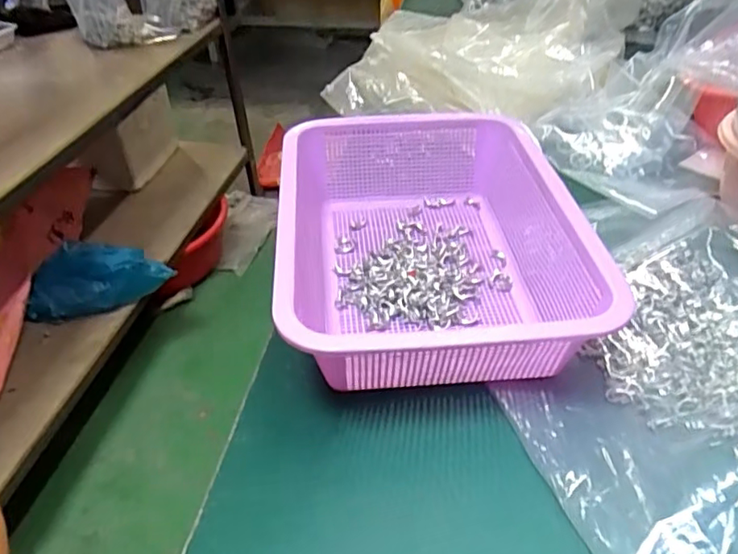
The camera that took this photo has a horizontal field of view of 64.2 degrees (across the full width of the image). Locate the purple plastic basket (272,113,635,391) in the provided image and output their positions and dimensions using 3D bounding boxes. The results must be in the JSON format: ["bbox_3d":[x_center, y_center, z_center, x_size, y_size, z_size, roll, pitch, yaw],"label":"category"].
[{"bbox_3d":[0.051,-0.028,0.467,0.225,0.080,0.287,-3,40,-1],"label":"purple plastic basket"}]

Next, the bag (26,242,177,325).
[{"bbox_3d":[-0.567,0.012,1.230,0.291,0.124,0.098,-9,41,-8],"label":"bag"}]

